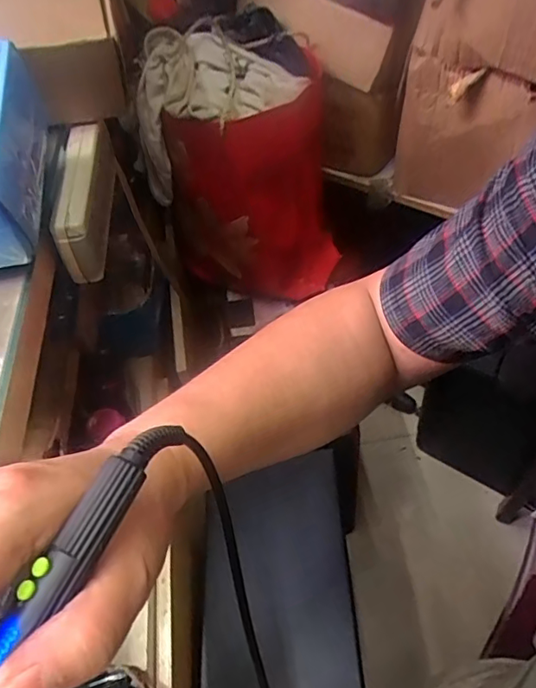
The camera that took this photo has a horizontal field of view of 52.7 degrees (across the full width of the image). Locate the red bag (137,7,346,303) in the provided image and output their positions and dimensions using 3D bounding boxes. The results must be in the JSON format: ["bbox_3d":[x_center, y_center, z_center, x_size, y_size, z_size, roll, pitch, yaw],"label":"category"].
[{"bbox_3d":[-0.045,-0.266,0.860,0.245,0.391,0.234,-34,56,-20],"label":"red bag"}]

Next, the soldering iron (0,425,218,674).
[{"bbox_3d":[-0.090,0.124,0.177,0.028,0.032,0.226,18,62,19],"label":"soldering iron"}]

